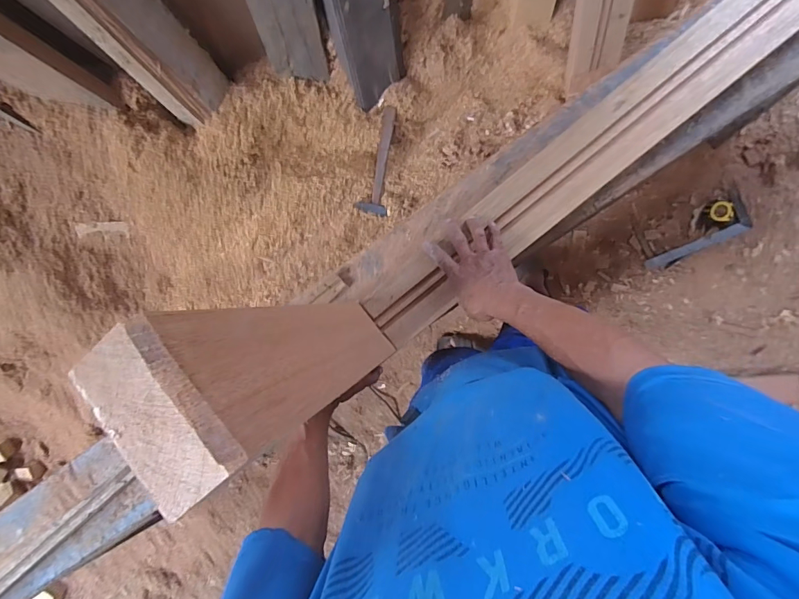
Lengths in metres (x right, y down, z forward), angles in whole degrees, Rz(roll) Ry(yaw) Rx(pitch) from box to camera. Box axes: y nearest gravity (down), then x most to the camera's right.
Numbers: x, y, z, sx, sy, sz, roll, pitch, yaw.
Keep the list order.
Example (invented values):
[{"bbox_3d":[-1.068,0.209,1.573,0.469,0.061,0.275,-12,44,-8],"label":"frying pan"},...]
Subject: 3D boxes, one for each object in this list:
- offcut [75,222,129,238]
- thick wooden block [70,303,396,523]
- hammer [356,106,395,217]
[{"bbox_3d":[-0.712,-0.168,1.033,0.114,0.016,0.033,-5,113,-13],"label":"offcut"},{"bbox_3d":[-0.088,0.051,0.429,0.048,0.414,0.101,-39,85,12],"label":"thick wooden block"},{"bbox_3d":[-0.049,-0.343,1.056,0.076,0.025,0.280,7,81,9],"label":"hammer"}]

